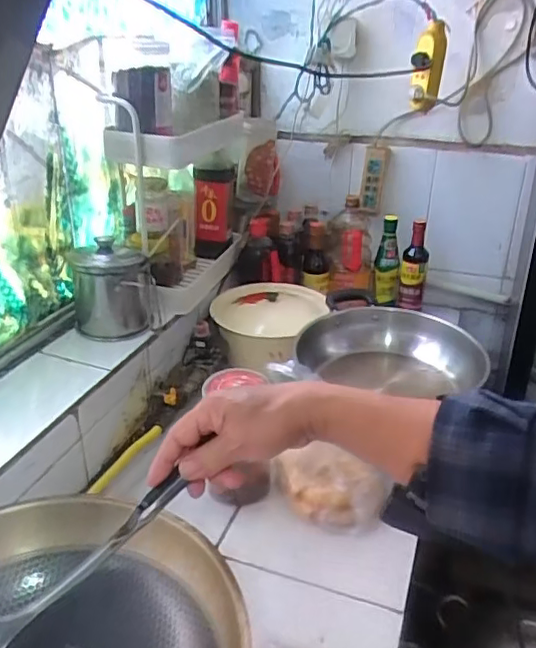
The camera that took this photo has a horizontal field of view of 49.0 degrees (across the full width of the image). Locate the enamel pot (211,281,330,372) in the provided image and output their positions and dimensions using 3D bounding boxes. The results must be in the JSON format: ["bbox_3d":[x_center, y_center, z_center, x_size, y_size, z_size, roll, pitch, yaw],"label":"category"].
[{"bbox_3d":[0.000,0.000,1.223,0.221,0.112,0.216,1,27,0],"label":"enamel pot"}]

